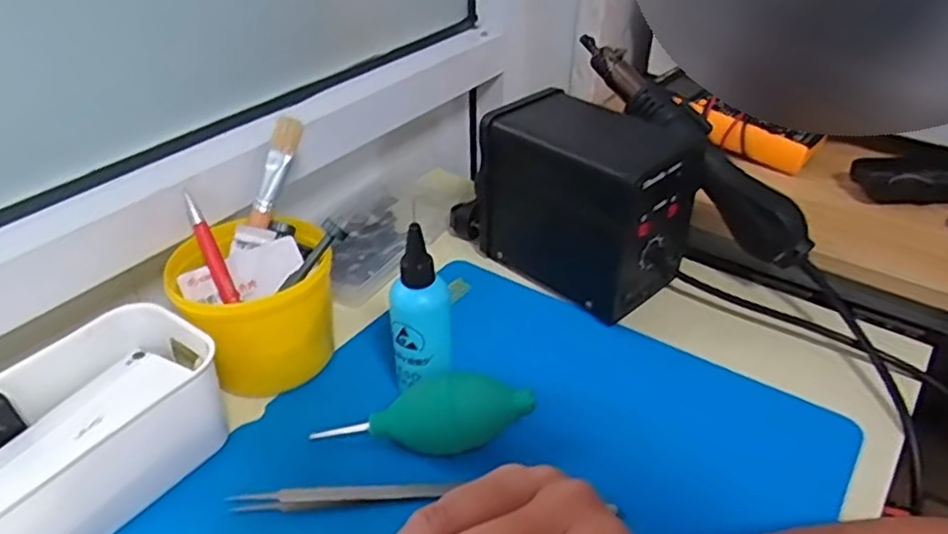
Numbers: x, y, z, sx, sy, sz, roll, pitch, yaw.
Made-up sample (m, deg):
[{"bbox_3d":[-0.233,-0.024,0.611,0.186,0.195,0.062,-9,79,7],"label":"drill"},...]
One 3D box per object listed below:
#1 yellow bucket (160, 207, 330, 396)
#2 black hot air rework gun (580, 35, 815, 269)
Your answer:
[{"bbox_3d":[-0.155,0.022,0.485,0.107,0.082,0.107,0,35,0],"label":"yellow bucket"},{"bbox_3d":[0.175,-0.103,0.557,0.030,0.049,0.252,-30,74,-35],"label":"black hot air rework gun"}]

